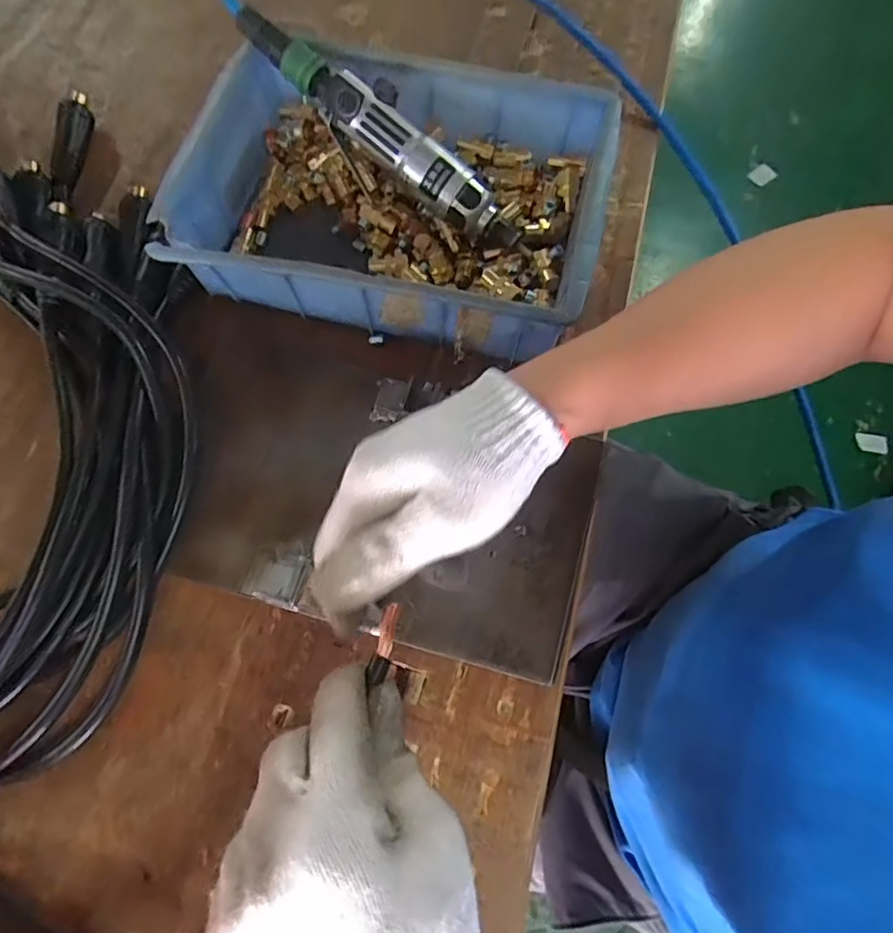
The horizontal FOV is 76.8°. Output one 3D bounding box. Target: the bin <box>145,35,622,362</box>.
[{"bbox_3d":[-0.037,-0.198,0.427,0.295,0.082,0.204,11,71,3],"label":"bin"}]

